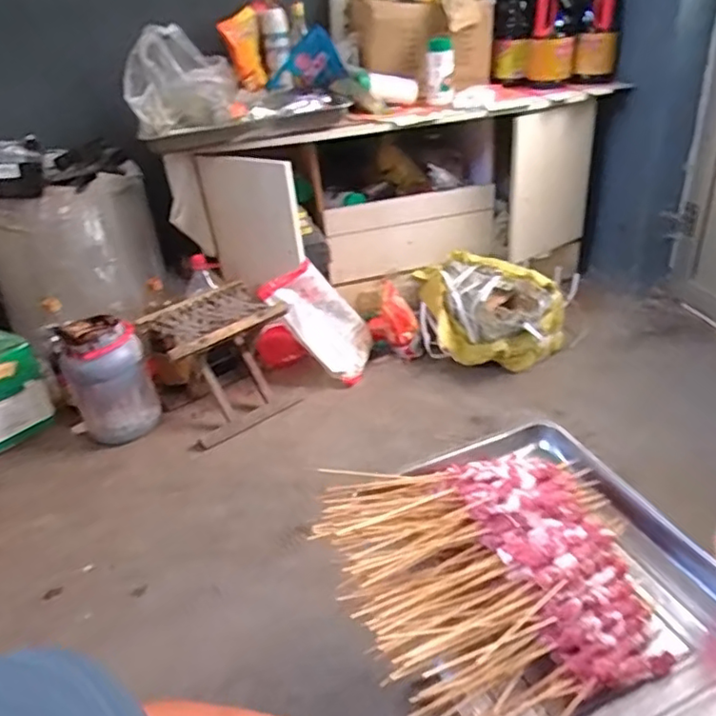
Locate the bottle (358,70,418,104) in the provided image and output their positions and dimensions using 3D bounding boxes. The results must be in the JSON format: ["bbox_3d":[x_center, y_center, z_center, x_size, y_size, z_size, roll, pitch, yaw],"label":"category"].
[{"bbox_3d":[0.074,-0.664,1.475,0.154,0.053,0.039,10,30,-9],"label":"bottle"}]

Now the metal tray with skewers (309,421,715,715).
[{"bbox_3d":[0.181,0.225,0.656,0.375,0.098,0.429,-16,33,-17],"label":"metal tray with skewers"}]

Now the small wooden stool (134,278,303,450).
[{"bbox_3d":[-0.306,0.005,1.379,0.250,0.250,0.239,-25,37,-29],"label":"small wooden stool"}]

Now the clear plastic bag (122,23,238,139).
[{"bbox_3d":[-0.392,-0.616,1.321,0.236,0.187,0.151,-12,32,-9],"label":"clear plastic bag"}]

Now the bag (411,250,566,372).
[{"bbox_3d":[0.332,-0.140,1.541,0.310,0.187,0.379,-6,32,-1],"label":"bag"}]

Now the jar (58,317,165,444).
[{"bbox_3d":[-0.552,0.051,1.346,0.160,0.270,0.162,-23,36,-26],"label":"jar"}]

